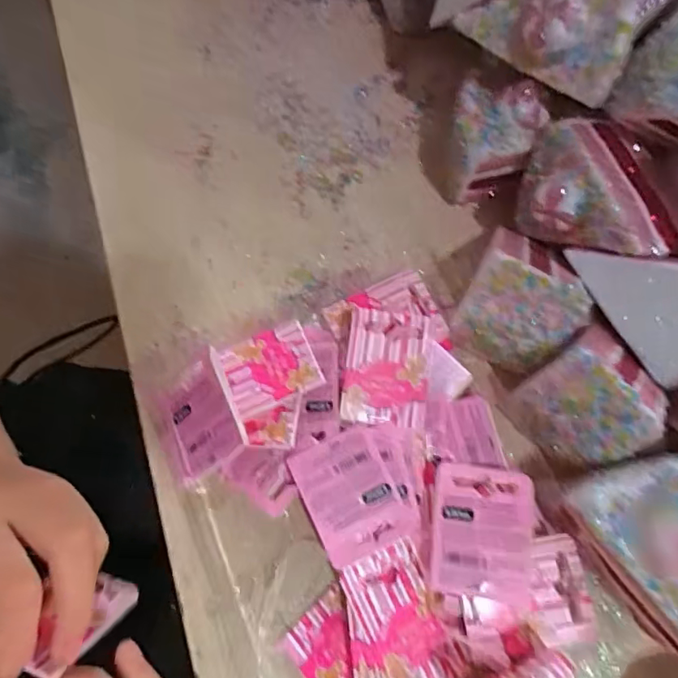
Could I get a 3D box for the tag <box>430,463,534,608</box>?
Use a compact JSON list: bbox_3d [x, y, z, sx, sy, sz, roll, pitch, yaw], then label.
[{"bbox_3d":[0.067,0.090,0.238,0.045,0.007,0.058,7,71,3],"label":"tag"}]

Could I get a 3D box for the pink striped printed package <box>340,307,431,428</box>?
[{"bbox_3d":[0.025,0.015,0.264,0.043,0.004,0.058,4,88,-2],"label":"pink striped printed package"}]

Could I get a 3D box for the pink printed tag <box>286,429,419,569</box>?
[{"bbox_3d":[0.006,0.078,0.252,0.044,0.004,0.058,-25,80,-7],"label":"pink printed tag"}]

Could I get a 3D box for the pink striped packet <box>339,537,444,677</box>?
[{"bbox_3d":[0.025,0.134,0.237,0.042,0.004,0.066,-8,72,-3],"label":"pink striped packet"}]

